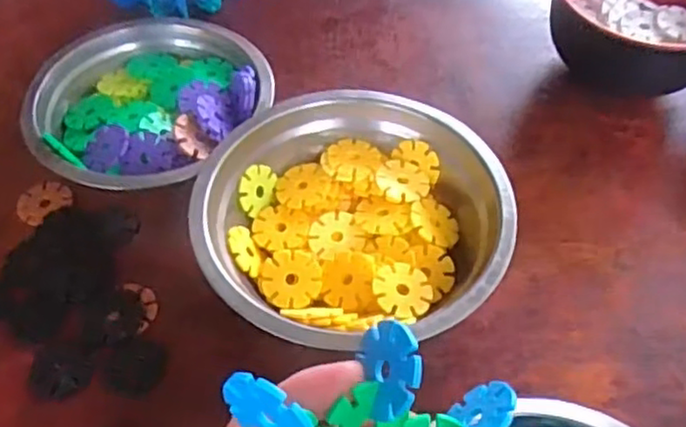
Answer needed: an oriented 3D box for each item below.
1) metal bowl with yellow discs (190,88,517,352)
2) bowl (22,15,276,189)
[{"bbox_3d":[0.005,-0.001,0.371,0.159,0.058,0.153,0,54,0],"label":"metal bowl with yellow discs"},{"bbox_3d":[-0.117,-0.062,0.427,0.145,0.047,0.125,-4,54,-4],"label":"bowl"}]

